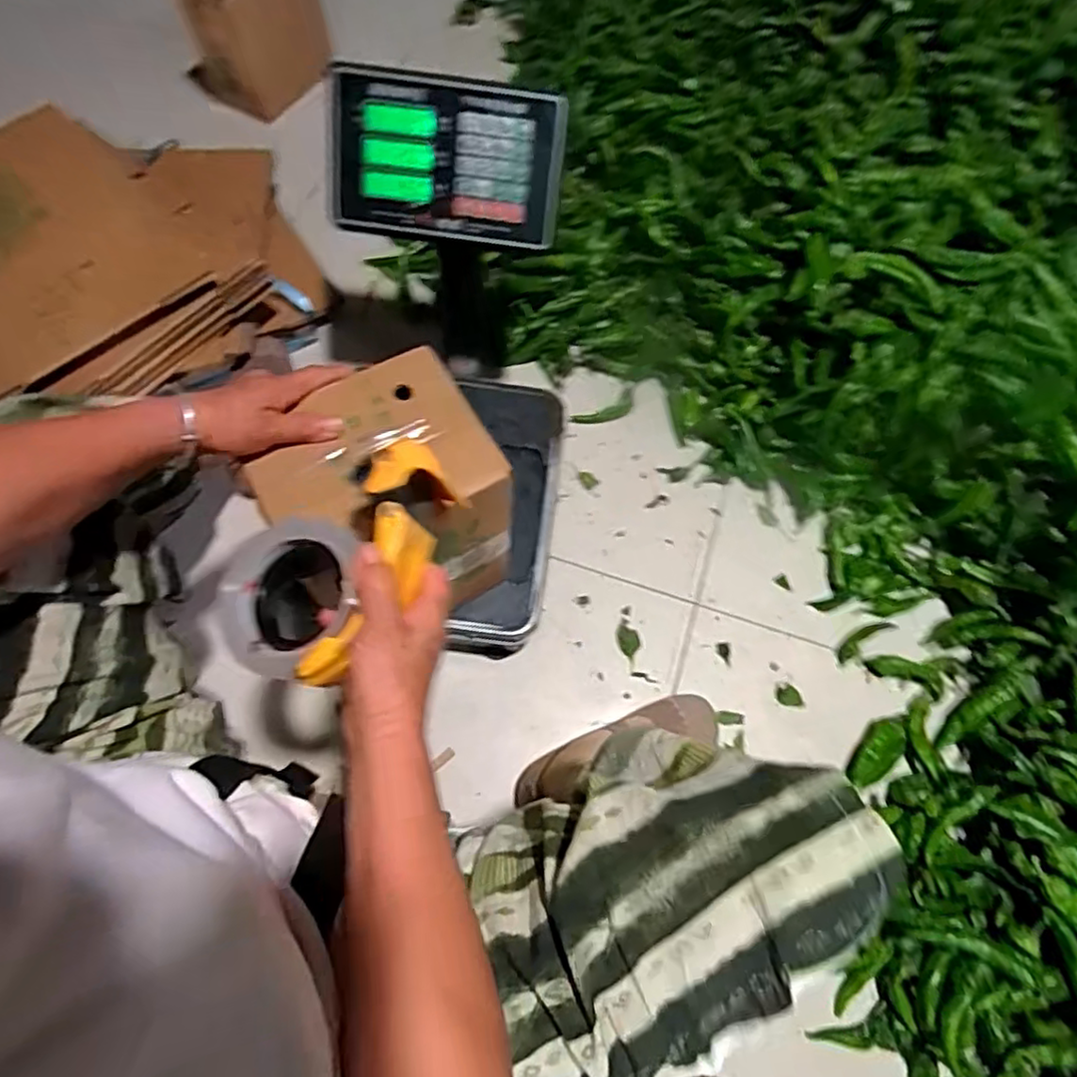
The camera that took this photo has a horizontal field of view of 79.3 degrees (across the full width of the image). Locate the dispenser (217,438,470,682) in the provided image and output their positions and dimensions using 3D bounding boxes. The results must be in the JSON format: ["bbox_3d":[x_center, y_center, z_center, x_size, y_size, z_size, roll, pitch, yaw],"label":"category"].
[{"bbox_3d":[-0.120,0.017,0.419,0.175,0.067,0.109,-30,71,-15],"label":"dispenser"}]

